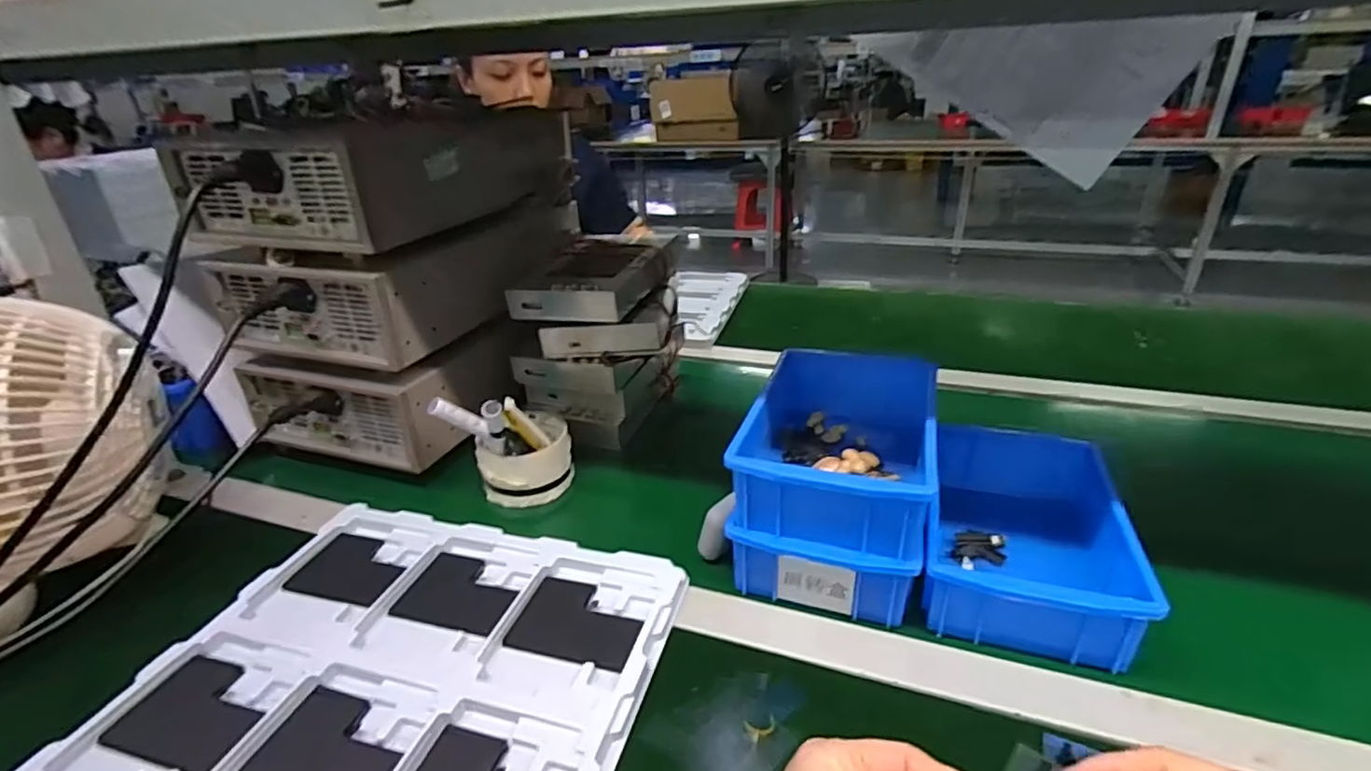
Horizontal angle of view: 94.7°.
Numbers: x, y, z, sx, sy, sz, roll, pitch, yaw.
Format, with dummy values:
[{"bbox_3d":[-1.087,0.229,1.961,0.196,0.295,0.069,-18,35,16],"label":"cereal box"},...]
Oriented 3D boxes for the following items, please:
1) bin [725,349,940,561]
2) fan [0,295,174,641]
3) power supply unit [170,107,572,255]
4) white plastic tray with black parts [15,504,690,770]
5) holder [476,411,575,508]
[{"bbox_3d":[0.122,0.041,0.494,0.127,0.060,0.193,7,29,18],"label":"bin"},{"bbox_3d":[-0.465,0.039,0.447,0.156,0.204,0.179,-25,35,-37],"label":"fan"},{"bbox_3d":[-0.291,-0.224,0.648,0.204,0.086,0.313,7,28,17],"label":"power supply unit"},{"bbox_3d":[-0.185,0.193,0.407,0.303,0.033,0.267,6,29,16],"label":"white plastic tray with black parts"},{"bbox_3d":[-0.152,0.072,0.603,0.086,0.059,0.083,-13,29,-18],"label":"holder"}]

